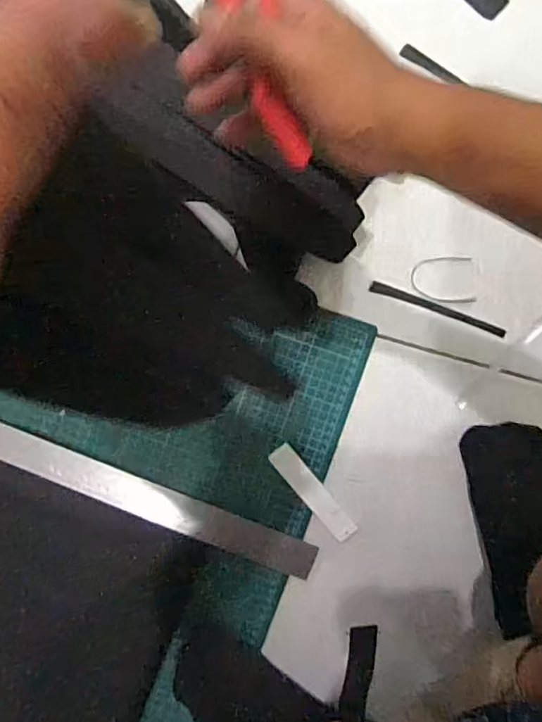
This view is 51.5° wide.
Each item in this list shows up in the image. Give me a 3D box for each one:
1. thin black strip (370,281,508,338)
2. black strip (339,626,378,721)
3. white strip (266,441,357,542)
[{"bbox_3d":[0.167,-0.053,0.564,0.140,0.005,0.011,21,96,2],"label":"thin black strip"},{"bbox_3d":[0.066,0.259,0.427,0.025,0.119,0.006,-6,122,17],"label":"black strip"},{"bbox_3d":[0.043,0.136,0.581,0.026,0.005,0.114,-40,91,7],"label":"white strip"}]

